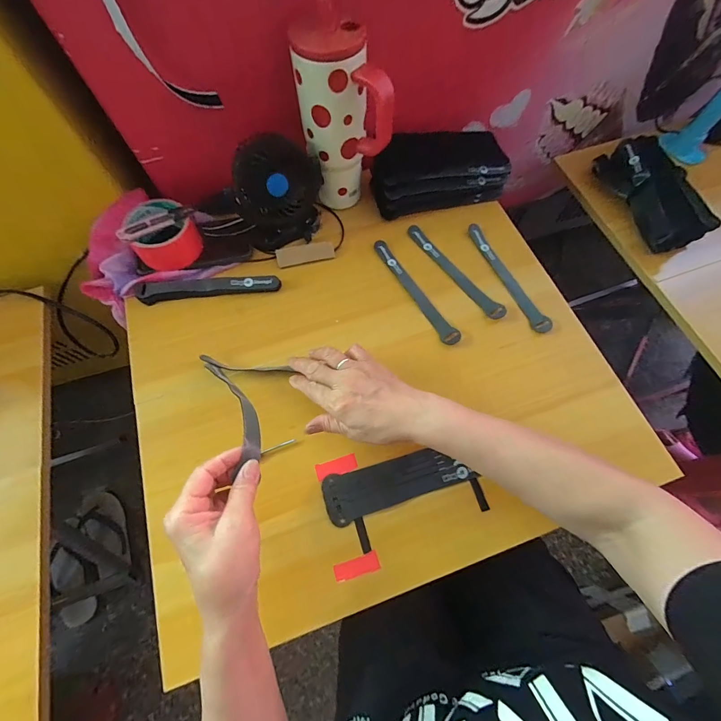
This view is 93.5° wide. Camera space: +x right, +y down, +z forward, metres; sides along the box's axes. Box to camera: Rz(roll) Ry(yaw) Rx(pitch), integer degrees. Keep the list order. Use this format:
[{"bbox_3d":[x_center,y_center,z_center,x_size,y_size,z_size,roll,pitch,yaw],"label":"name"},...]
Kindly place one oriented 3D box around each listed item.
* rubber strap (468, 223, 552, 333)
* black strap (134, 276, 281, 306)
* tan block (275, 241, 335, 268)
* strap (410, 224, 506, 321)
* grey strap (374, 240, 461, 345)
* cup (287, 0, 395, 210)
[{"bbox_3d":[0.212,-0.124,0.491,0.022,0.008,0.192,-24,70,-9],"label":"rubber strap"},{"bbox_3d":[-0.214,-0.102,0.479,0.196,0.015,0.033,-7,68,-2],"label":"black strap"},{"bbox_3d":[-0.082,-0.159,0.507,0.084,0.005,0.030,-11,68,-4],"label":"tan block"},{"bbox_3d":[0.136,-0.133,0.498,0.022,0.008,0.194,-36,72,-13],"label":"strap"},{"bbox_3d":[0.078,-0.101,0.483,0.024,0.011,0.194,-29,70,-7],"label":"grey strap"},{"bbox_3d":[-0.020,-0.302,0.453,0.104,0.213,0.093,-11,68,-4],"label":"cup"}]

